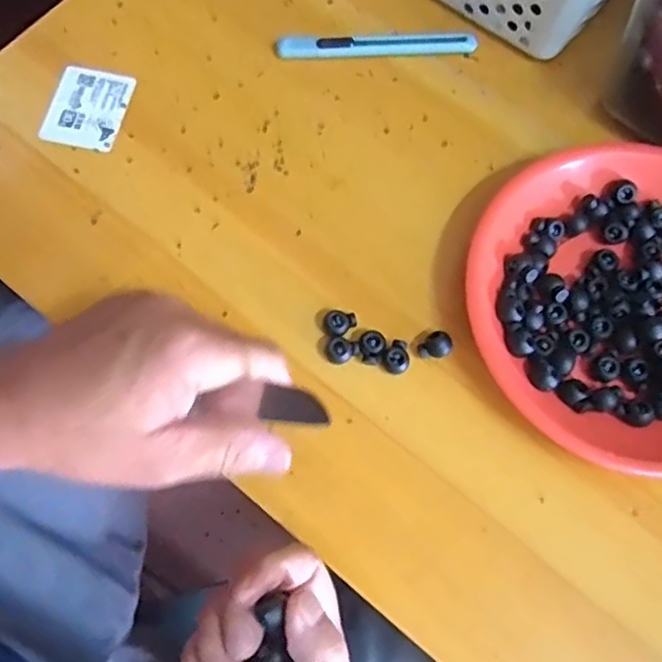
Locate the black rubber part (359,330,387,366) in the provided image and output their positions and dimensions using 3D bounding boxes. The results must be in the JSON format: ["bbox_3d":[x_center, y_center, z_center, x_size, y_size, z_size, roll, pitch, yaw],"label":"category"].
[{"bbox_3d":[0.023,0.010,0.376,0.015,0.009,0.019,18,73,6],"label":"black rubber part"}]

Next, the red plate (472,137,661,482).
[{"bbox_3d":[0.176,-0.015,0.379,0.185,0.027,0.186,0,72,0],"label":"red plate"}]

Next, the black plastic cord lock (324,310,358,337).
[{"bbox_3d":[0.005,-0.005,0.382,0.018,0.011,0.015,-35,75,-10],"label":"black plastic cord lock"}]

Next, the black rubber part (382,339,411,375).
[{"bbox_3d":[0.037,0.015,0.375,0.015,0.009,0.019,-8,72,-2],"label":"black rubber part"}]

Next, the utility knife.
[{"bbox_3d":[0.031,-0.195,0.445,0.134,0.009,0.019,-6,72,-1],"label":"utility knife"}]

